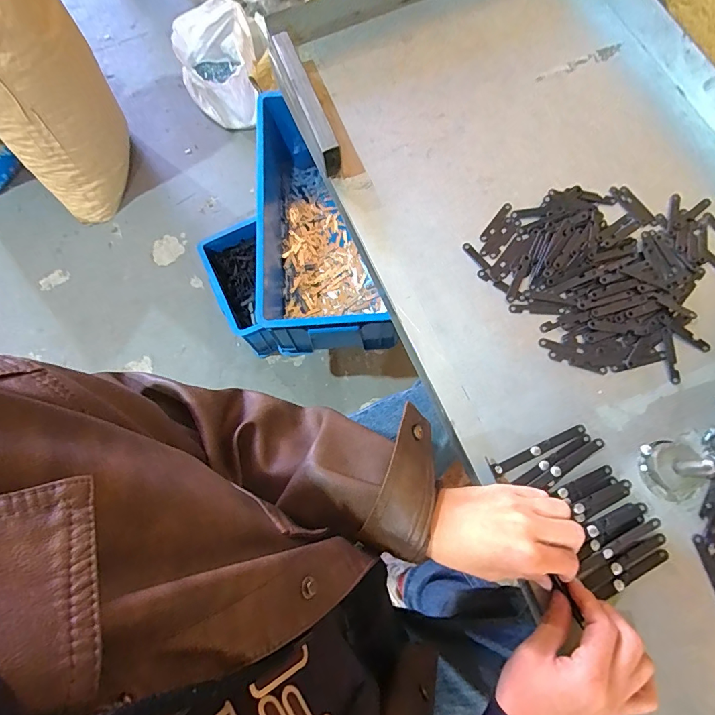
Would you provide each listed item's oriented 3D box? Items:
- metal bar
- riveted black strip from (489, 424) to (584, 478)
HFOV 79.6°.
[{"bbox_3d":[-0.055,-0.276,0.467,0.020,0.044,0.167,-21,74,-4],"label":"metal bar"},{"bbox_3d":[0.156,0.079,0.369,0.089,0.004,0.010,-26,74,-5],"label":"riveted black strip"}]

